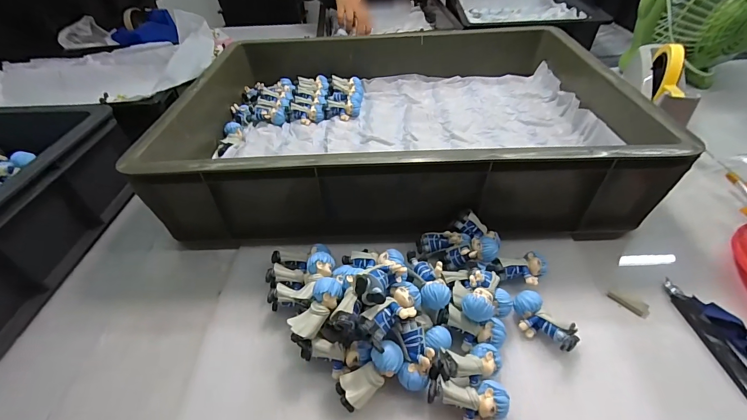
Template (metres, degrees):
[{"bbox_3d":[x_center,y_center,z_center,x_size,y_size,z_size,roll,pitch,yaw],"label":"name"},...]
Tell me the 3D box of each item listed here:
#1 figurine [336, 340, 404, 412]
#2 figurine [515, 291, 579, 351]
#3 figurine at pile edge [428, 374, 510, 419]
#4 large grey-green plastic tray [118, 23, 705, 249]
[{"bbox_3d":[-0.003,0.135,0.291,0.062,0.027,0.024,-41,55,-7],"label":"figurine"},{"bbox_3d":[0.160,0.106,0.332,0.031,0.026,0.062,-31,50,-26],"label":"figurine"},{"bbox_3d":[0.076,0.154,0.286,0.062,0.035,0.034,9,45,13],"label":"figurine at pile edge"},{"bbox_3d":[0.027,-0.171,0.542,0.592,0.112,0.452,-2,43,3],"label":"large grey-green plastic tray"}]

